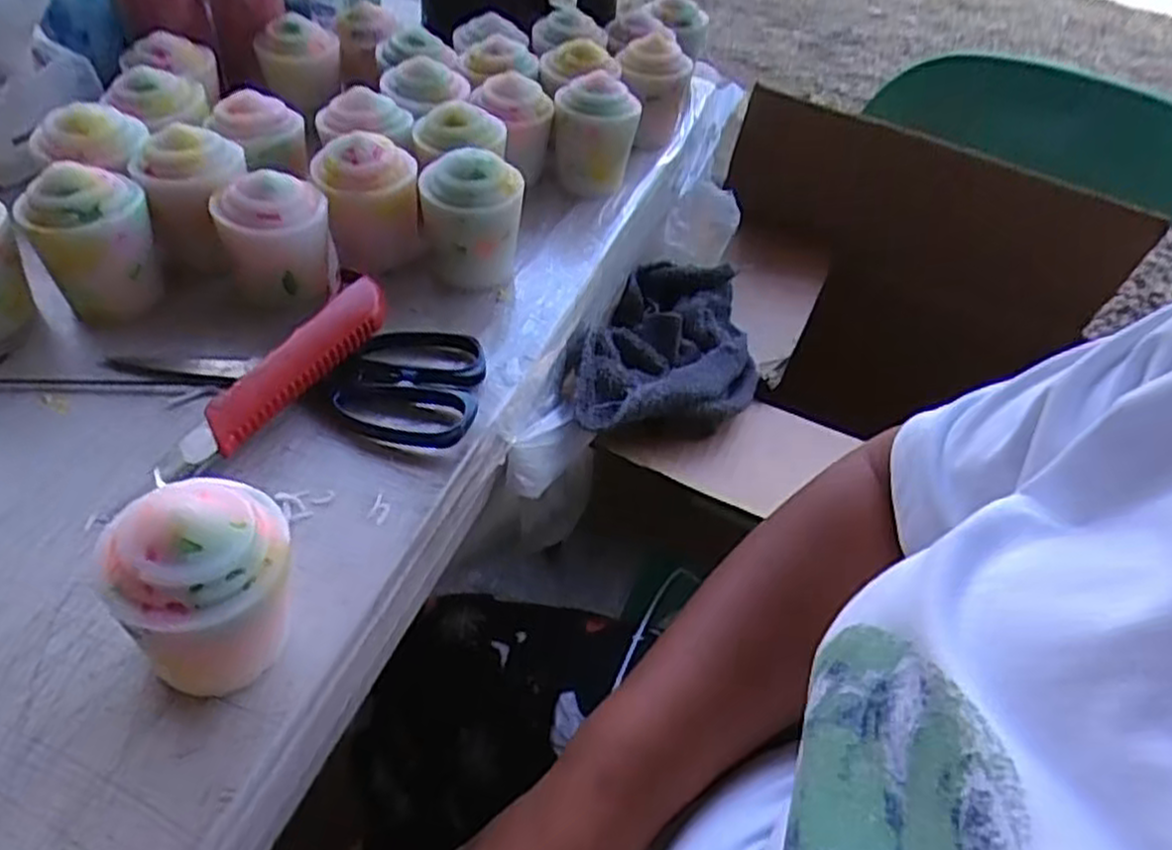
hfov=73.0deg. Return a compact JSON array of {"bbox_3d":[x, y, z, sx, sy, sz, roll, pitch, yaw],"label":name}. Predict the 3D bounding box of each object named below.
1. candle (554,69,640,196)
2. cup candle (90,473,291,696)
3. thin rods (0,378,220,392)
[{"bbox_3d":[0.006,-0.189,0.532,0.054,0.077,0.047,4,45,-3],"label":"candle"},{"bbox_3d":[-0.130,0.057,0.276,0.056,0.071,0.060,-14,49,-20],"label":"cup candle"},{"bbox_3d":[-0.272,-0.021,0.375,0.184,0.004,0.009,1,45,-6],"label":"thin rods"}]

